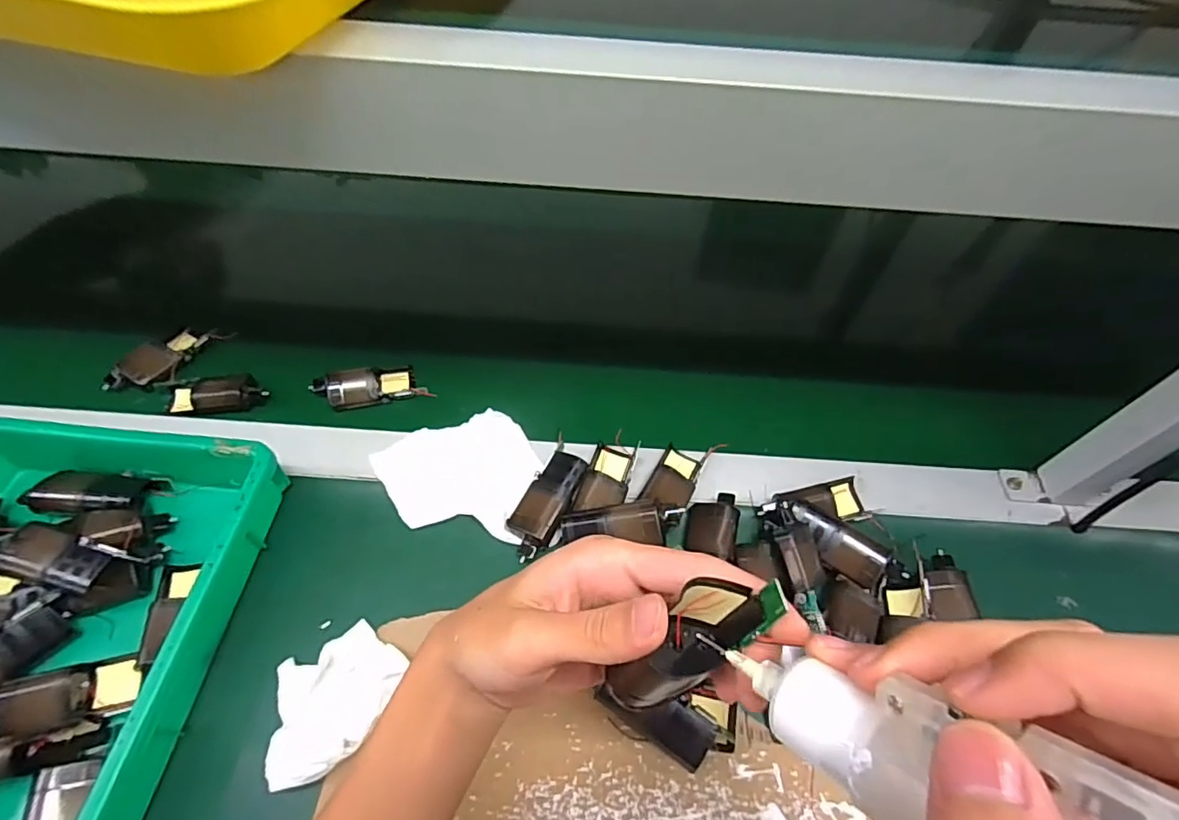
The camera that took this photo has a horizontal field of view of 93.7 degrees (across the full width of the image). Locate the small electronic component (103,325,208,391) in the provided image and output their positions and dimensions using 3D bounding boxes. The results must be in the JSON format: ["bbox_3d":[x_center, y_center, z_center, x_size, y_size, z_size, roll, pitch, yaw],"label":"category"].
[{"bbox_3d":[-0.405,-0.047,0.516,0.036,0.019,0.084,24,58,14],"label":"small electronic component"}]

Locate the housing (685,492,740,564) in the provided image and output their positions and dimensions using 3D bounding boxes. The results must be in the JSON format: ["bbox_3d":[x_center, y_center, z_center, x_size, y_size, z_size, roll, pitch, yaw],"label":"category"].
[{"bbox_3d":[0.099,0.091,0.438,0.039,0.019,0.054,11,55,5],"label":"housing"}]

